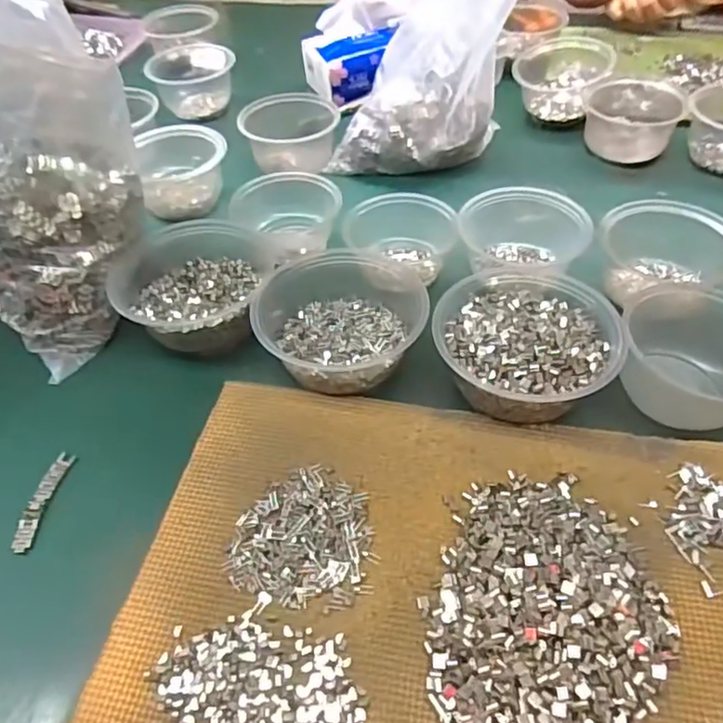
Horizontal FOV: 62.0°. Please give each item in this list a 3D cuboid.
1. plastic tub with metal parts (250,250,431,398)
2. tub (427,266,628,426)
[{"bbox_3d":[-0.023,-0.039,0.499,0.129,0.053,0.142,-26,52,-18],"label":"plastic tub with metal parts"},{"bbox_3d":[0.125,-0.016,0.470,0.130,0.053,0.137,-2,48,2],"label":"tub"}]

